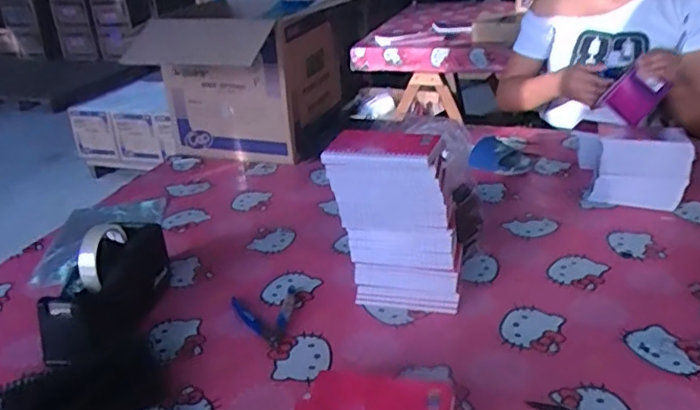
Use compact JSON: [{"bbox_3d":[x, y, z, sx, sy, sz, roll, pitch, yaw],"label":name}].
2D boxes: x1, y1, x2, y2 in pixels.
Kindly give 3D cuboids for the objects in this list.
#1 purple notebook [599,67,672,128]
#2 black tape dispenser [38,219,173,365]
[{"bbox_3d":[0.564,-0.219,1.166,0.124,0.095,0.022,-45,16,-2],"label":"purple notebook"},{"bbox_3d":[-0.298,0.101,0.745,0.068,0.111,0.209,3,26,12],"label":"black tape dispenser"}]

